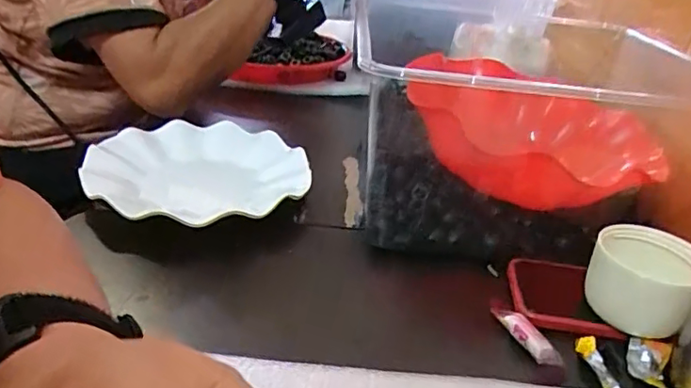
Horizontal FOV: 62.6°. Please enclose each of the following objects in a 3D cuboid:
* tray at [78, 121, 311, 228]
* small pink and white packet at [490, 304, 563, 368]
[{"bbox_3d":[-0.126,-0.017,0.493,0.169,0.033,0.178,15,29,18],"label":"tray"},{"bbox_3d":[0.112,0.087,0.355,0.013,0.011,0.052,-8,31,-25],"label":"small pink and white packet"}]

